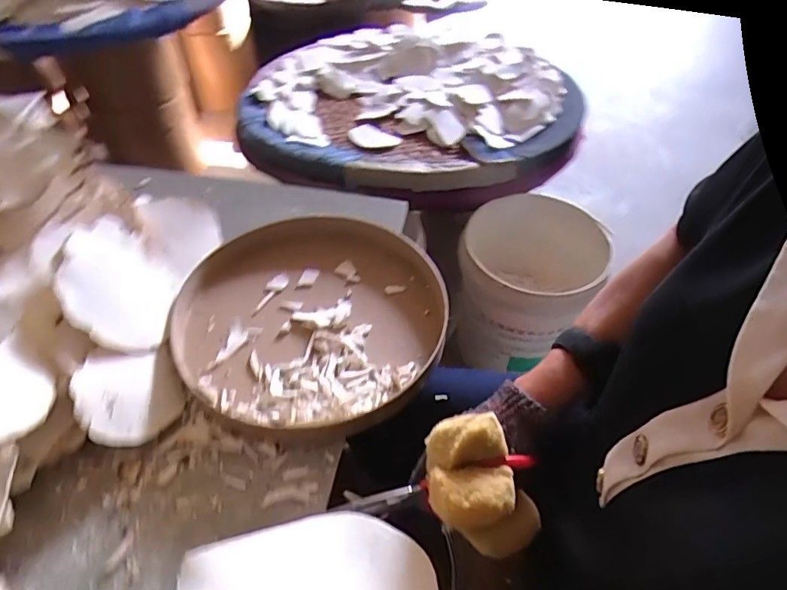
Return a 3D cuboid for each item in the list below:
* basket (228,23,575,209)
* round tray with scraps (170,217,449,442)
[{"bbox_3d":[0.078,-0.488,1.152,0.671,0.127,0.753,18,52,14],"label":"basket"},{"bbox_3d":[-0.097,0.023,0.571,0.293,0.047,0.295,0,50,0],"label":"round tray with scraps"}]

